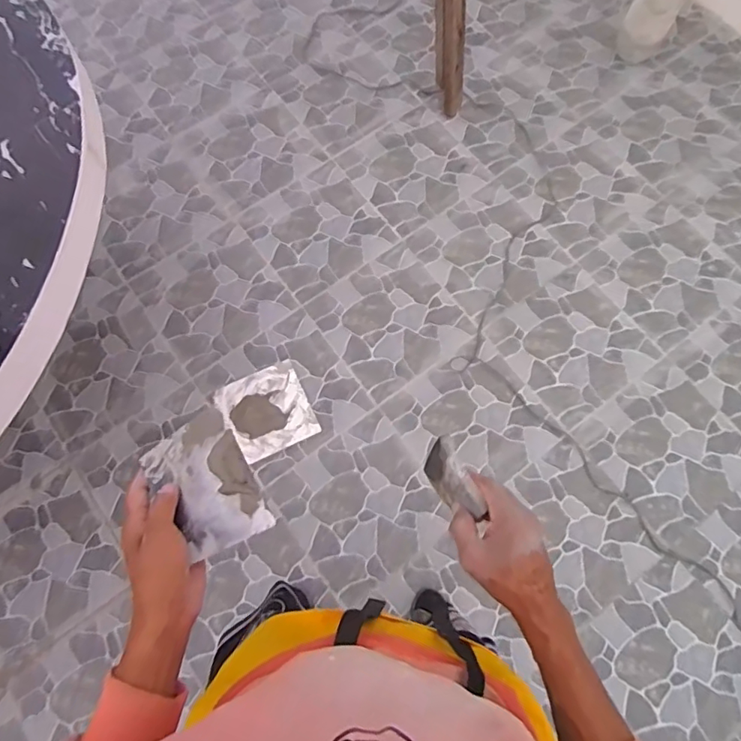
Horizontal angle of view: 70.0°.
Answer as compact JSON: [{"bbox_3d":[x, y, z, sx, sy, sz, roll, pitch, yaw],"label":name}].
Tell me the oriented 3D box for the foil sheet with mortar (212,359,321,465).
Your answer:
[{"bbox_3d":[-0.293,0.114,1.485,0.230,0.044,0.231,-27,76,-6],"label":"foil sheet with mortar"}]

